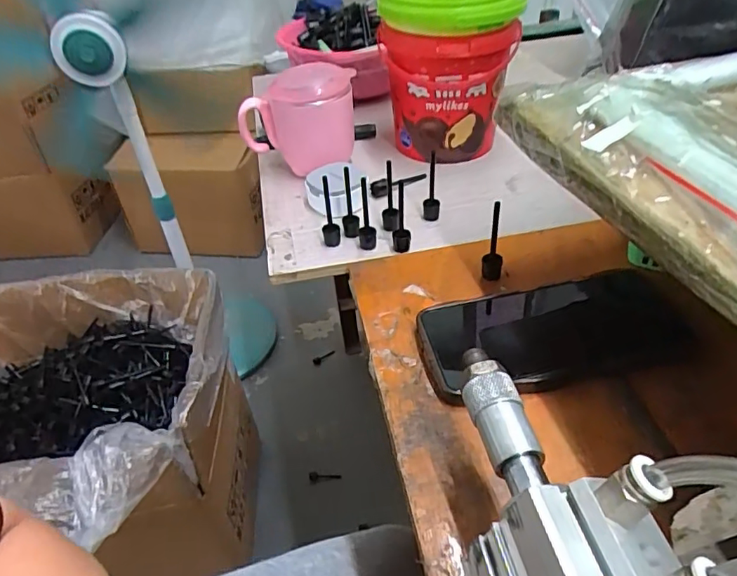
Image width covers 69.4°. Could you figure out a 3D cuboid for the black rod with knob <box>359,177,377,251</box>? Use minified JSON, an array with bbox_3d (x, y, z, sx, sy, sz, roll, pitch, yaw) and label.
[{"bbox_3d":[-0.002,-0.062,0.438,0.014,0.066,0.019,-4,40,1],"label":"black rod with knob"}]

